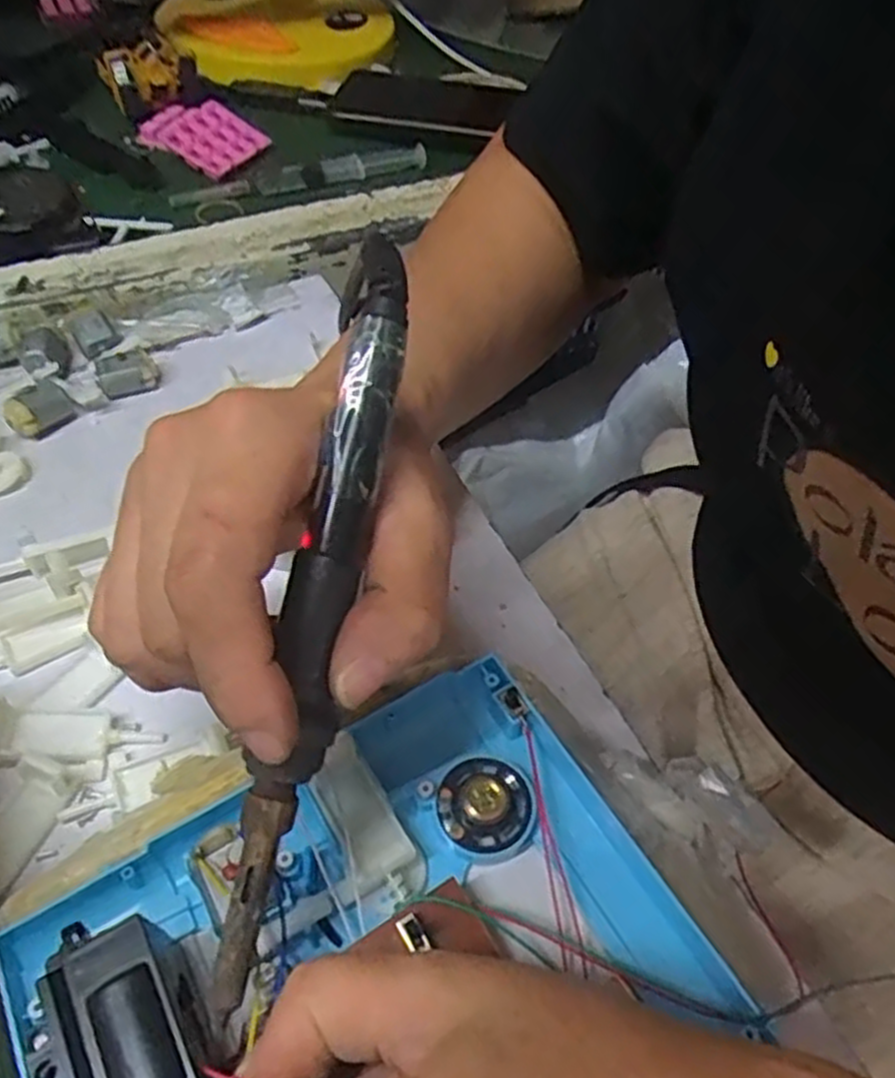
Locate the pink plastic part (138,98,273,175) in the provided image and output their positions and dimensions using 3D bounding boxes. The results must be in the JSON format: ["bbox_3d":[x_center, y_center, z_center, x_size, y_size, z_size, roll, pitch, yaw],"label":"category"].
[{"bbox_3d":[-0.169,-0.280,0.533,0.079,0.016,0.059,34,57,19],"label":"pink plastic part"}]

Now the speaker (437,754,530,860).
[{"bbox_3d":[0.011,0.078,0.234,0.027,0.013,0.029,14,53,6],"label":"speaker"}]

